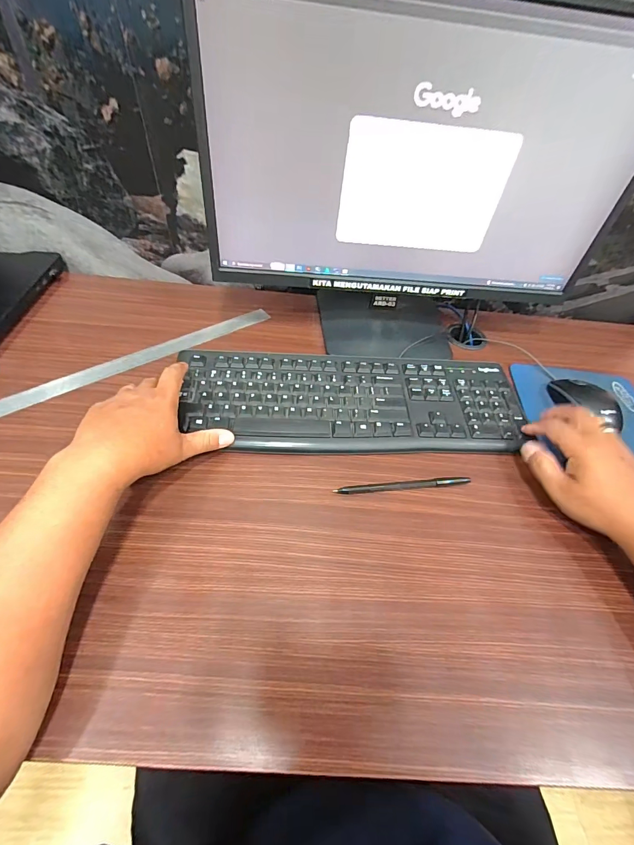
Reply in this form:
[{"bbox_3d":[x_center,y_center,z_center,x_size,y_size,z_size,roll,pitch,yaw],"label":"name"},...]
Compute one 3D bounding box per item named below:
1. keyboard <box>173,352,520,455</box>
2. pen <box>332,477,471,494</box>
[{"bbox_3d":[0.046,-0.026,0.471,0.403,0.022,0.144,2,50,-4],"label":"keyboard"},{"bbox_3d":[0.094,0.068,0.407,0.147,0.006,0.010,-3,50,-8],"label":"pen"}]

